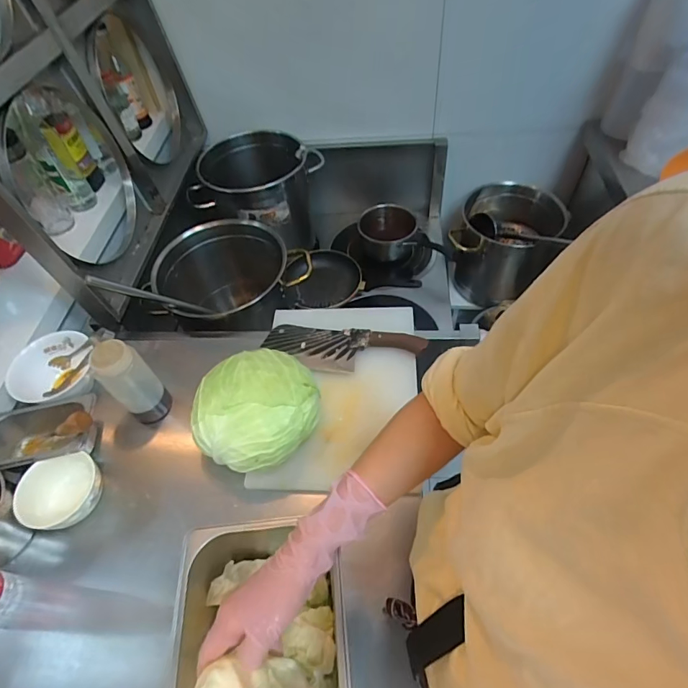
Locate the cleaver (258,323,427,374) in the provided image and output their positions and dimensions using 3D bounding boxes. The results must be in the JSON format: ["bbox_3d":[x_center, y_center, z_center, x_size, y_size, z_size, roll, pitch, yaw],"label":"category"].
[{"bbox_3d":[-0.006,0.007,0.757,0.276,0.026,0.086,10,55,13],"label":"cleaver"}]

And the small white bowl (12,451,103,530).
[{"bbox_3d":[-0.411,0.213,0.631,0.095,0.055,0.105,3,54,8],"label":"small white bowl"}]

